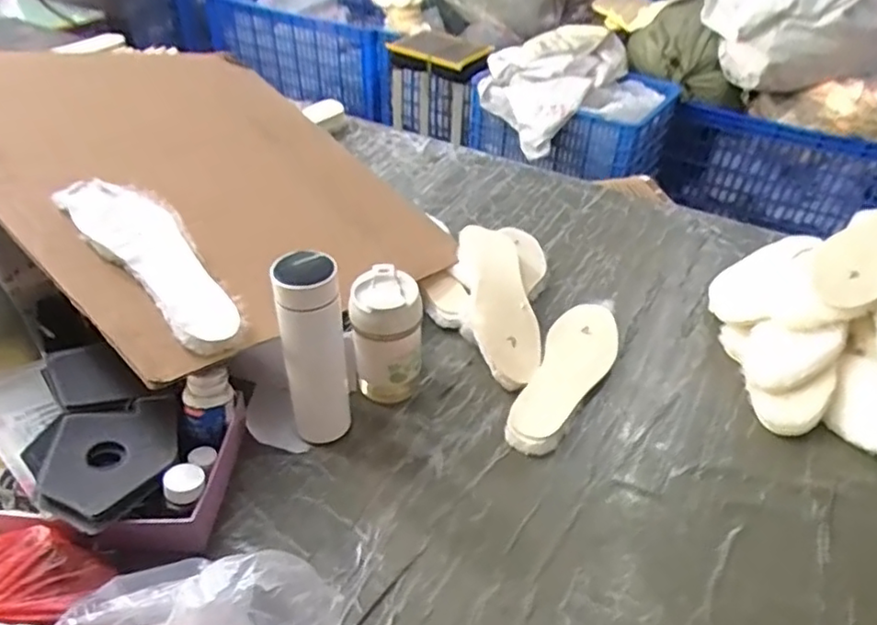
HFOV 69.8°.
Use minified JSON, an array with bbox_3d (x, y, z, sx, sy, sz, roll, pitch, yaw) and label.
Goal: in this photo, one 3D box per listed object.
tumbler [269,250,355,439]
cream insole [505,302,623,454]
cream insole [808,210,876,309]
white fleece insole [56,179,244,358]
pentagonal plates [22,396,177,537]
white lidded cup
[{"bbox_3d":[-0.136,0.049,0.688,0.074,0.232,0.069,-10,42,-14],"label":"tumbler"},{"bbox_3d":[0.165,0.078,0.799,0.083,0.025,0.262,20,44,19],"label":"cream insole"},{"bbox_3d":[0.551,-0.086,0.793,0.242,0.015,0.086,-37,61,-20],"label":"cream insole"},{"bbox_3d":[-0.305,-0.060,0.686,0.092,0.021,0.260,-35,72,-32],"label":"white fleece insole"},{"bbox_3d":[-0.313,0.141,0.604,0.131,0.028,0.124,-24,47,-27],"label":"pentagonal plates"},{"bbox_3d":[-0.062,0.033,0.756,0.076,0.161,0.075,1,41,-1],"label":"white lidded cup"}]

